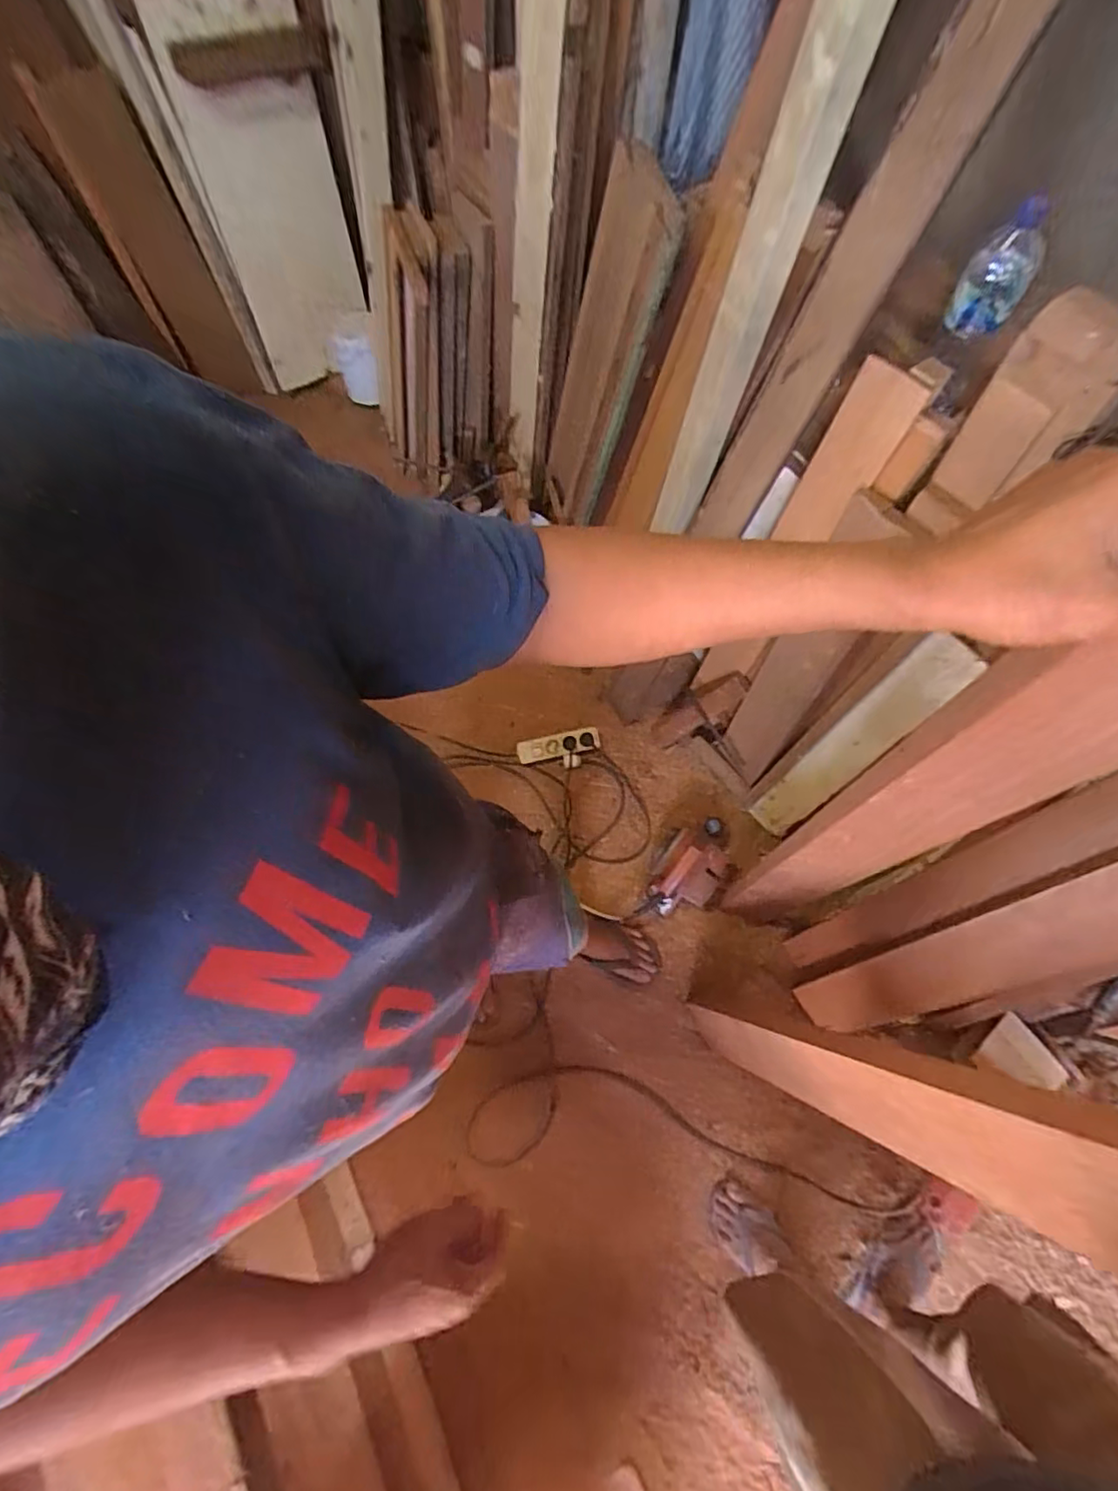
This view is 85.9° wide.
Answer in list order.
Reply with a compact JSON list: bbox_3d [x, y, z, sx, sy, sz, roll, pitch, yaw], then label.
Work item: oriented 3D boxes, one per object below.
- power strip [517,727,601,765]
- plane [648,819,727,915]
[{"bbox_3d":[-0.002,0.001,1.517,0.205,0.033,0.058,-13,69,1],"label":"power strip"},{"bbox_3d":[0.302,0.274,1.367,0.139,0.098,0.249,30,76,15],"label":"plane"}]

